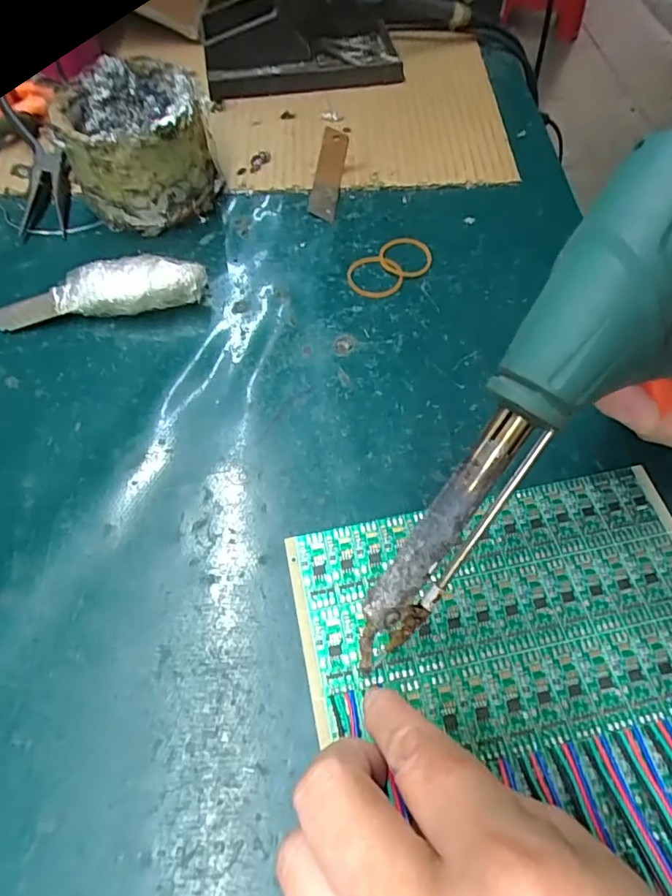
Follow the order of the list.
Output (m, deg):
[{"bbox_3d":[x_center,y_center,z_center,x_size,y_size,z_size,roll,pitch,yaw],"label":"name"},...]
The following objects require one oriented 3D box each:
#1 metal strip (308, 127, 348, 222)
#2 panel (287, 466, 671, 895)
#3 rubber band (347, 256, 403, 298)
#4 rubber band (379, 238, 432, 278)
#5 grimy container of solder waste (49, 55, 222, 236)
[{"bbox_3d":[-0.004,-0.185,0.355,0.017,0.007,0.087,5,59,5],"label":"metal strip"},{"bbox_3d":[0.090,0.141,0.160,0.164,0.016,0.283,-11,59,-5],"label":"panel"},{"bbox_3d":[0.023,-0.102,0.311,0.032,0.004,0.032,3,59,4],"label":"rubber band"},{"bbox_3d":[0.042,-0.115,0.319,0.031,0.004,0.034,-1,59,1],"label":"rubber band"},{"bbox_3d":[-0.118,-0.185,0.319,0.079,0.081,0.076,-12,59,-5],"label":"grimy container of solder waste"}]

